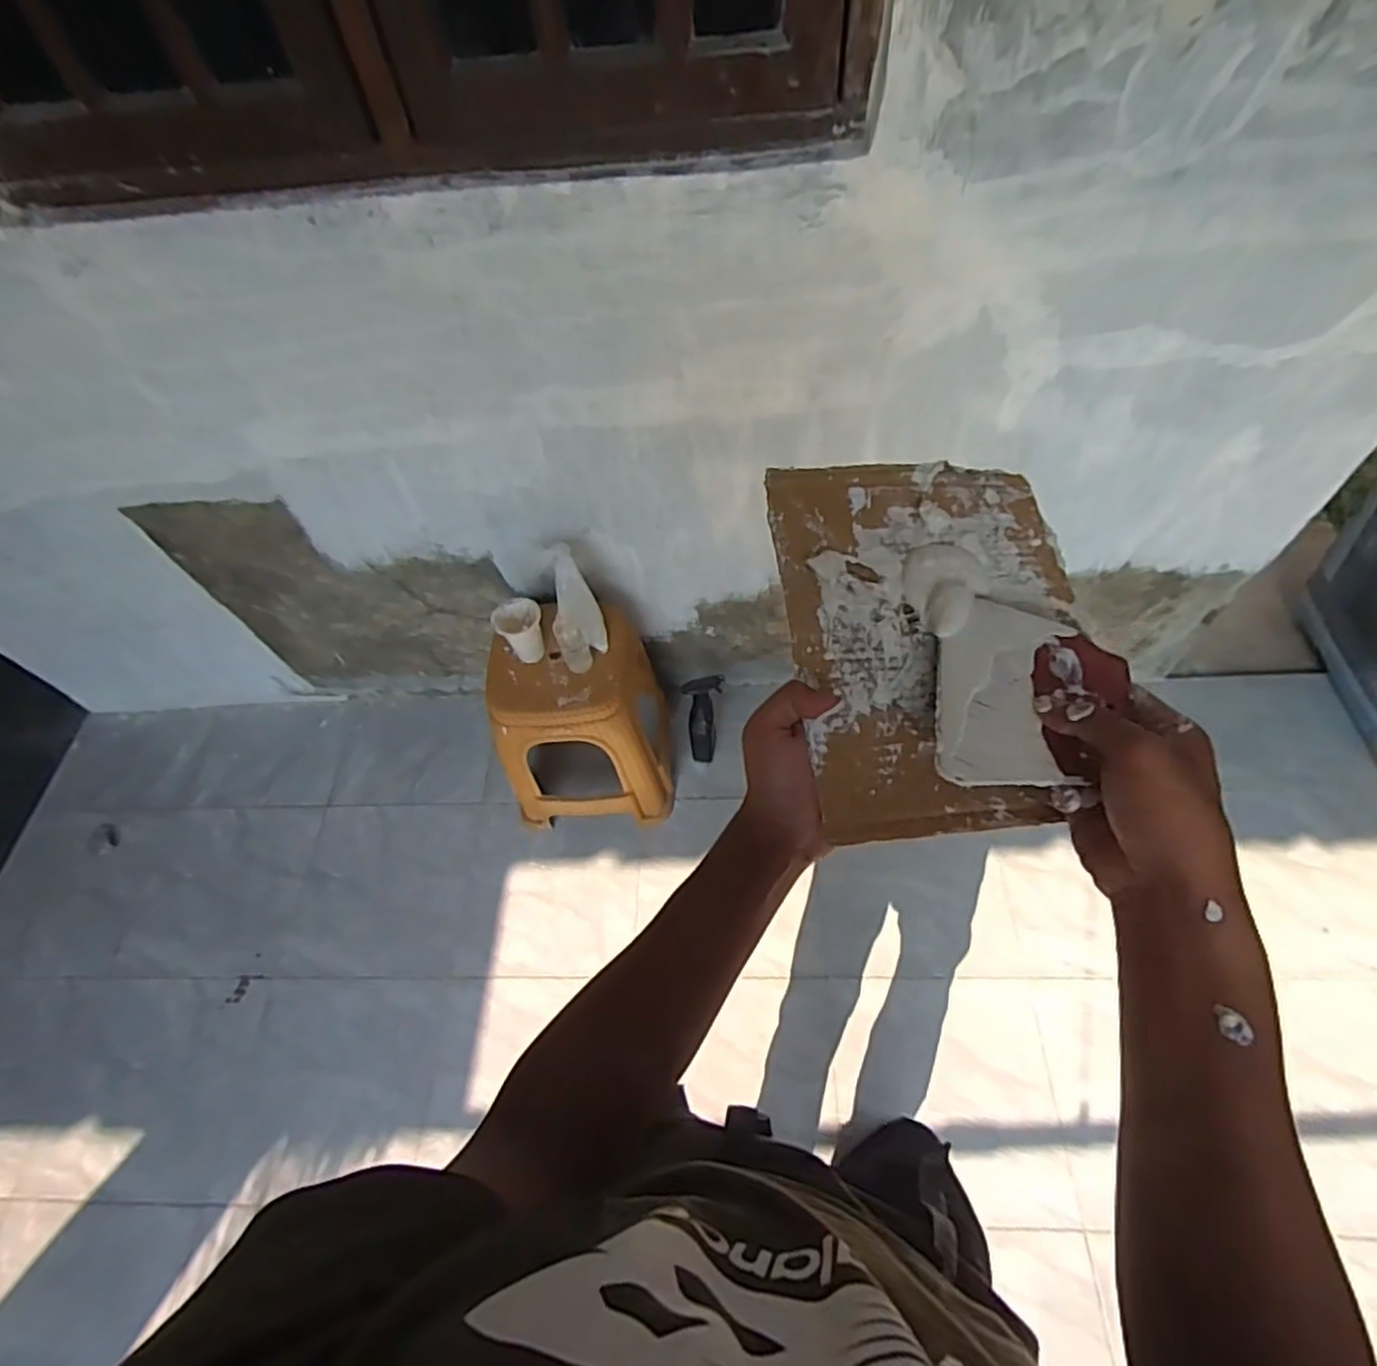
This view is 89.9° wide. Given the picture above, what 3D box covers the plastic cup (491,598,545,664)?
[{"bbox_3d":[-0.321,-0.101,1.342,0.077,0.134,0.073,-2,57,3],"label":"plastic cup"}]

